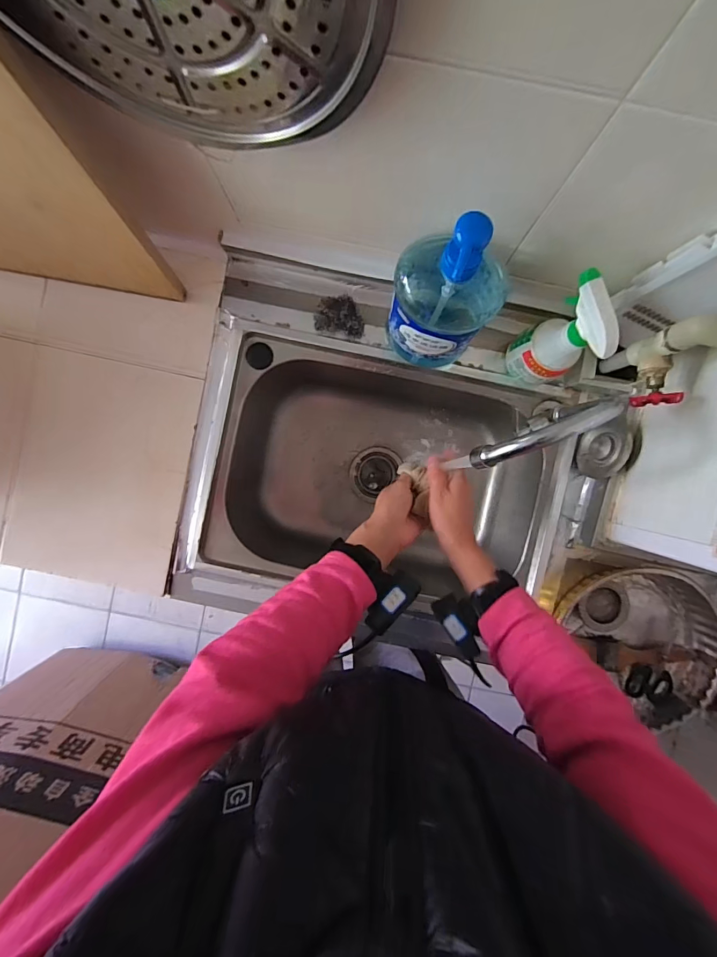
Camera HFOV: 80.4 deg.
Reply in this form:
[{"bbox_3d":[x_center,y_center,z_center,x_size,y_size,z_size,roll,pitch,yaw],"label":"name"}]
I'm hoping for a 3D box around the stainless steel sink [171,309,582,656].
[{"bbox_3d":[0.019,0.018,0.735,0.535,0.207,0.433,12,93,0],"label":"stainless steel sink"}]

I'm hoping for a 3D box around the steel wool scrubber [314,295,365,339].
[{"bbox_3d":[-0.026,-0.235,0.612,0.070,0.025,0.051,11,93,0],"label":"steel wool scrubber"}]

